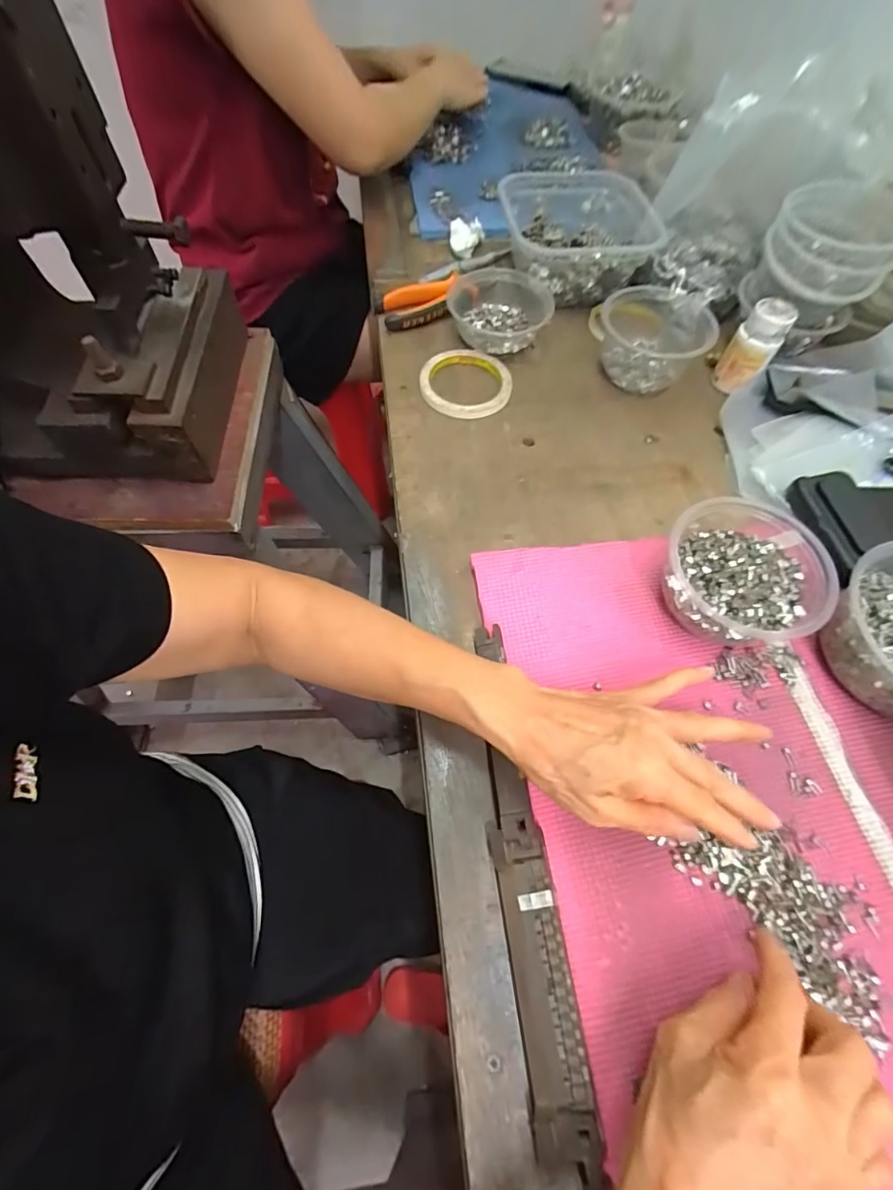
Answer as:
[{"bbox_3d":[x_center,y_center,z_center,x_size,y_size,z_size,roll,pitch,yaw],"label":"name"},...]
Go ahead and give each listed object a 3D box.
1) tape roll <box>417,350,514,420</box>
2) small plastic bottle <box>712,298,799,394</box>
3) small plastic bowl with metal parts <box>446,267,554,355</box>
[{"bbox_3d":[0.022,-0.231,0.521,0.094,0.017,0.097,1,63,-2],"label":"tape roll"},{"bbox_3d":[0.318,-0.257,0.502,0.044,0.078,0.041,30,65,14],"label":"small plastic bottle"},{"bbox_3d":[0.060,-0.327,0.553,0.115,0.038,0.110,1,63,-2],"label":"small plastic bowl with metal parts"}]

